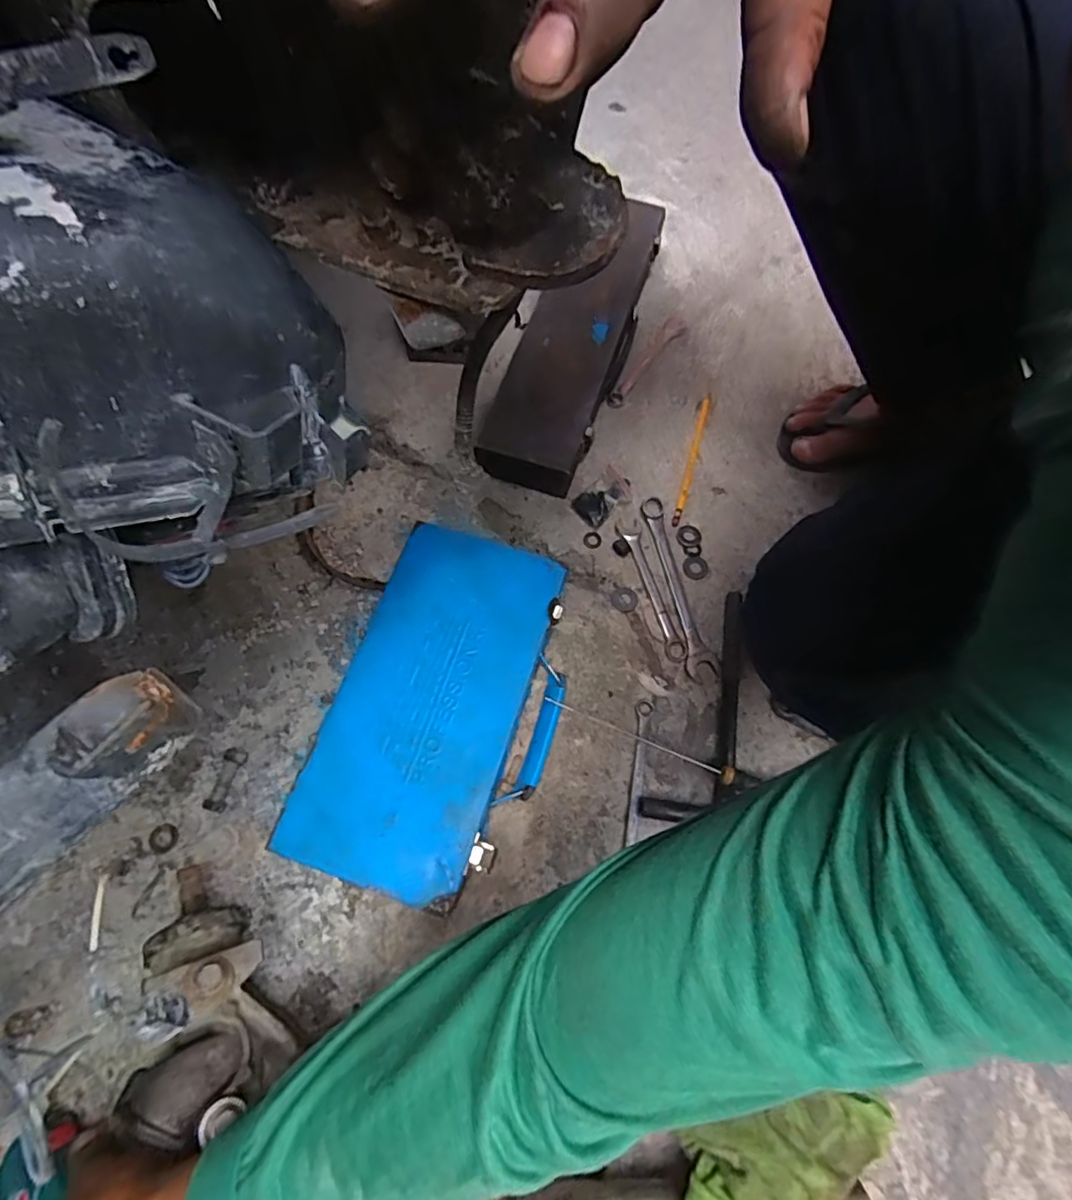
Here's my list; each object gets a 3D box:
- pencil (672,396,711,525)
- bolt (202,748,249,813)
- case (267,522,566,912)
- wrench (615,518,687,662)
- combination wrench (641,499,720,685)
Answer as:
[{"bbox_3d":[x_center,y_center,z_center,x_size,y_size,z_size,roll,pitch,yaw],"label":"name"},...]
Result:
[{"bbox_3d":[0.180,-0.164,0.666,0.010,0.009,0.183,16,71,6],"label":"pencil"},{"bbox_3d":[-0.268,0.154,0.500,0.021,0.010,0.052,14,71,5],"label":"bolt"},{"bbox_3d":[-0.075,0.093,0.512,0.178,0.067,0.292,18,70,5],"label":"case"},{"bbox_3d":[0.119,-0.013,0.603,0.024,0.007,0.157,-14,70,-7],"label":"wrench"},{"bbox_3d":[0.149,-0.016,0.607,0.033,0.006,0.200,-9,70,-5],"label":"combination wrench"}]

